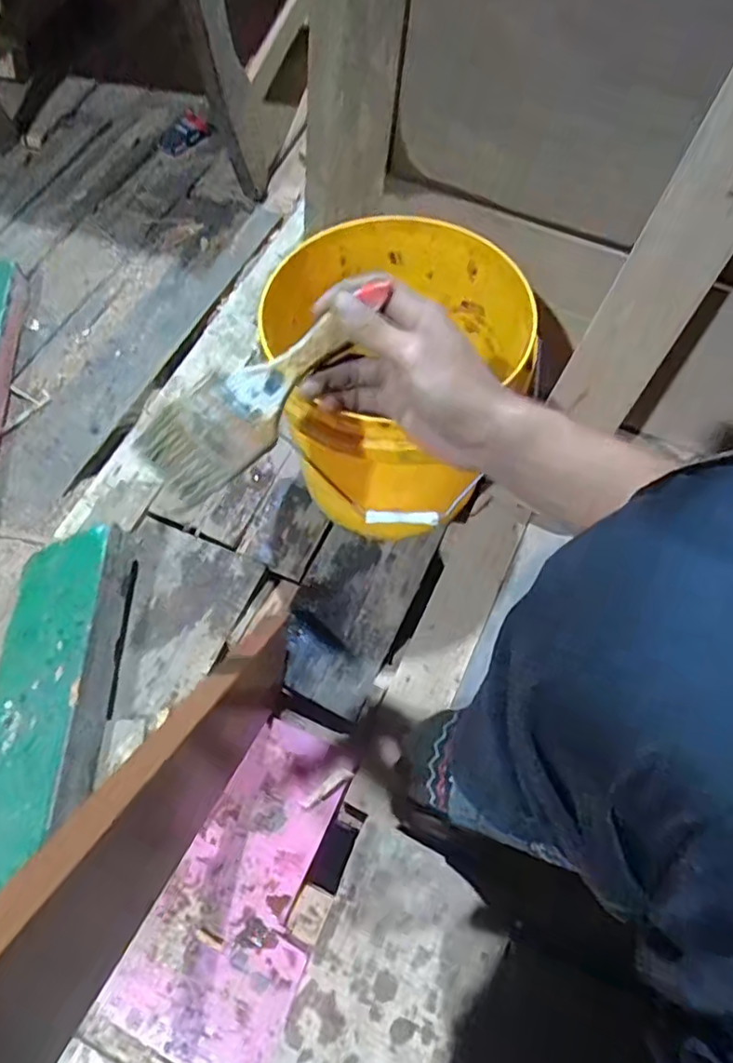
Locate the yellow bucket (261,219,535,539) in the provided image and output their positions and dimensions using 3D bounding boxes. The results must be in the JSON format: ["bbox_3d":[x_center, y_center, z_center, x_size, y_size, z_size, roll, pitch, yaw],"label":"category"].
[{"bbox_3d":[0.026,-0.146,0.703,0.243,0.262,0.261,22,64,13],"label":"yellow bucket"}]

